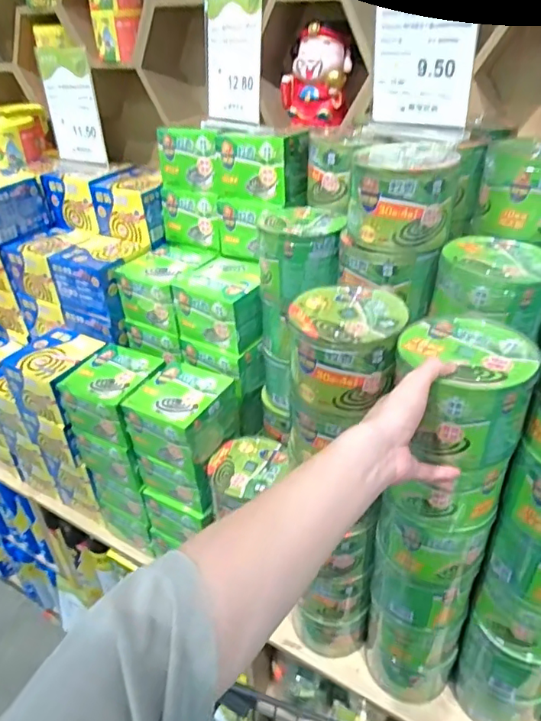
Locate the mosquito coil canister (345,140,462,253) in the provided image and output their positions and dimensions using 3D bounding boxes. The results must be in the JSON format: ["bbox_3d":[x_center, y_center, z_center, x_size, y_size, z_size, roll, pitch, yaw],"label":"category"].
[{"bbox_3d":[0.171,-0.222,0.684,0.129,0.107,0.158,5,34,11],"label":"mosquito coil canister"}]

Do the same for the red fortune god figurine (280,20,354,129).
[{"bbox_3d":[0.100,-0.568,1.041,0.127,0.163,0.094,7,34,15],"label":"red fortune god figurine"}]

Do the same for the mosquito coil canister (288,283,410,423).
[{"bbox_3d":[0.088,-0.015,0.615,0.130,0.106,0.125,7,34,15],"label":"mosquito coil canister"}]

